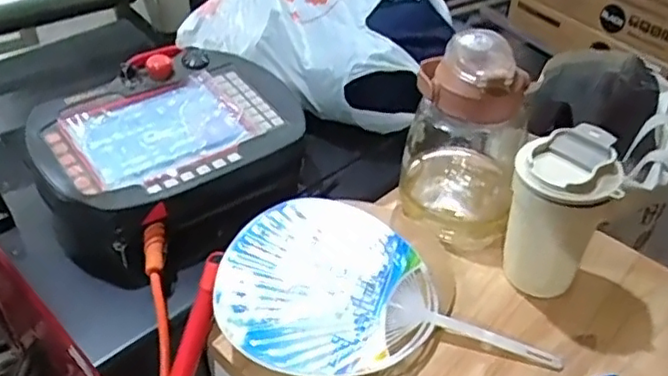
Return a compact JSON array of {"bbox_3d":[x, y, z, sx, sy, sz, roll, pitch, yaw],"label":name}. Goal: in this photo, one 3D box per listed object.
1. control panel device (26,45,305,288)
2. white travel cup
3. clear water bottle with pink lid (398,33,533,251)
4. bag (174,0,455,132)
[{"bbox_3d":[-0.178,-0.043,0.714,0.234,0.087,0.288,28,48,27],"label":"control panel device"},{"bbox_3d":[0.205,0.026,0.606,0.083,0.157,0.084,1,41,-1],"label":"white travel cup"},{"bbox_3d":[0.137,-0.044,0.678,0.126,0.216,0.132,11,42,11],"label":"clear water bottle with pink lid"},{"bbox_3d":[-0.016,-0.222,0.853,0.325,0.122,0.275,14,43,14],"label":"bag"}]

